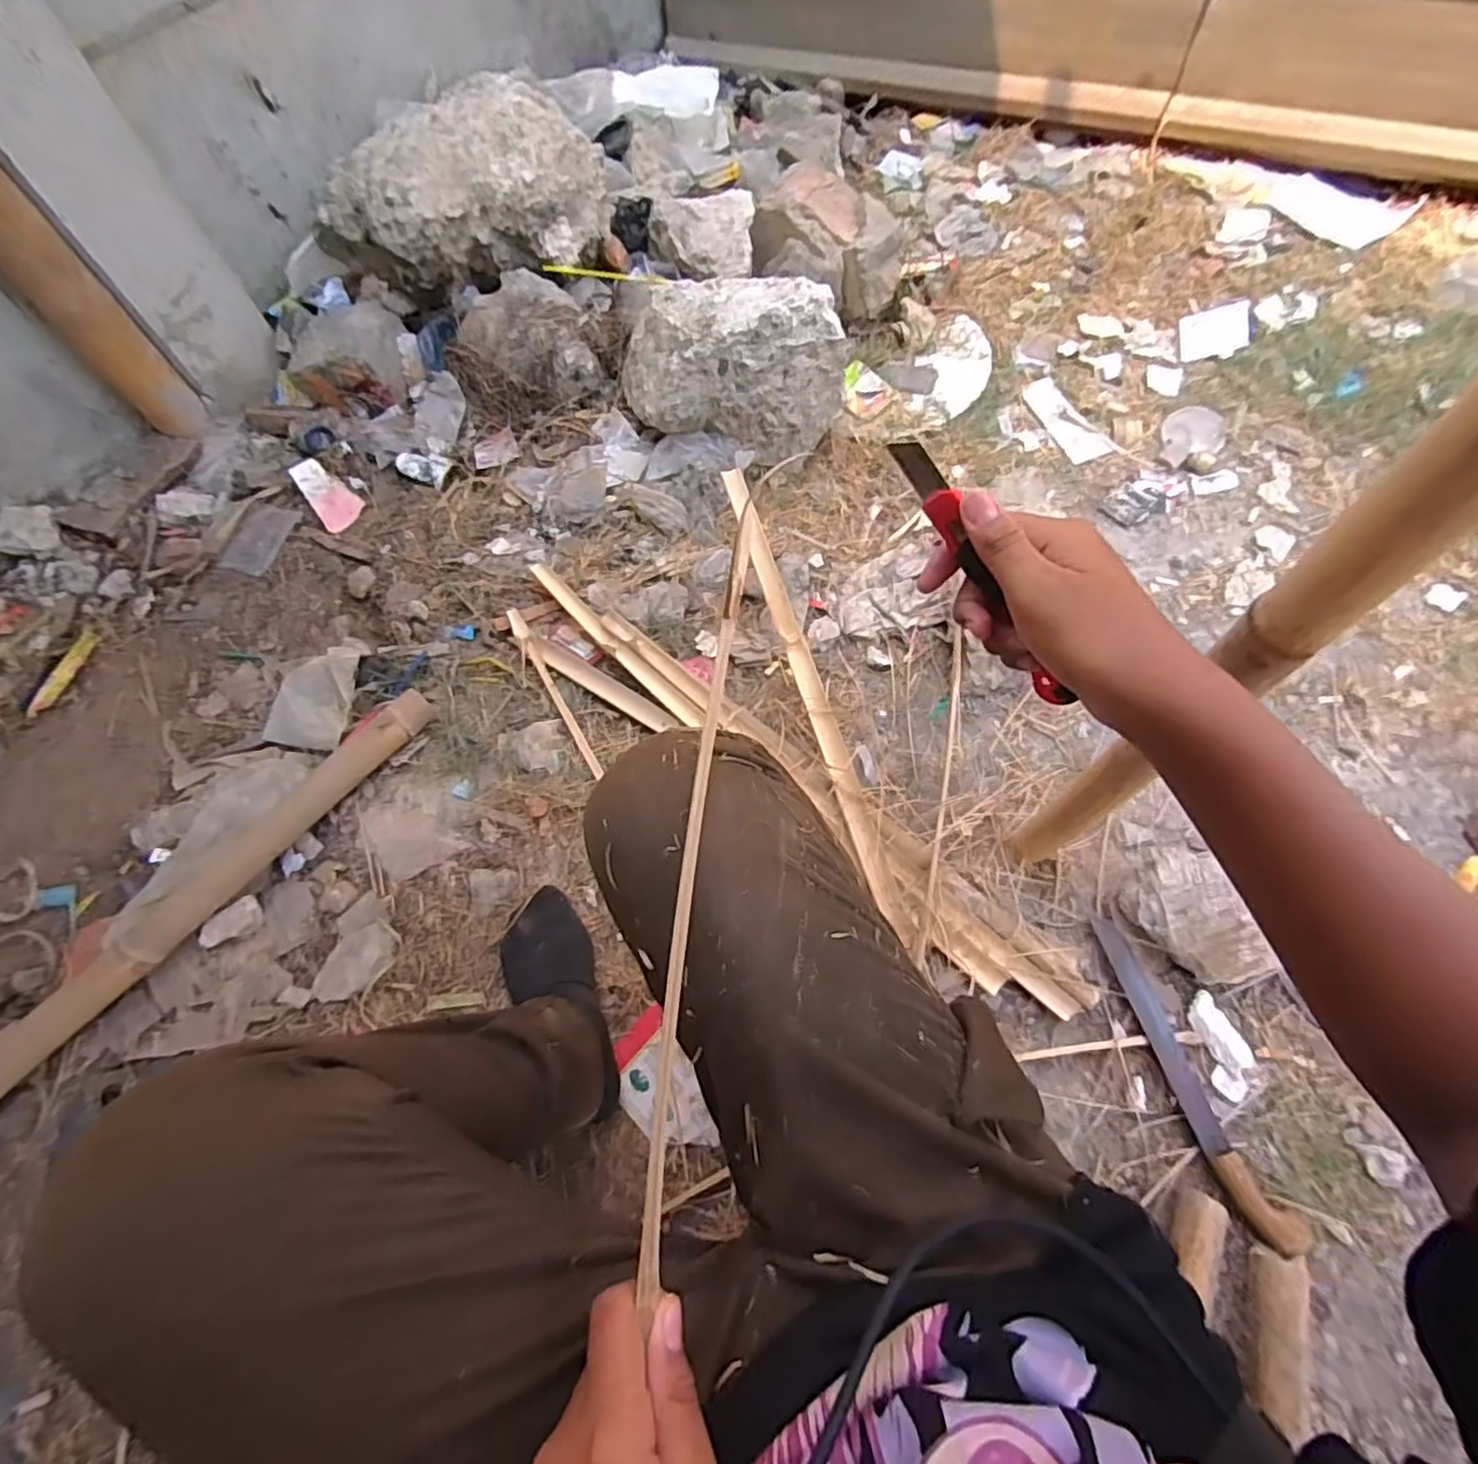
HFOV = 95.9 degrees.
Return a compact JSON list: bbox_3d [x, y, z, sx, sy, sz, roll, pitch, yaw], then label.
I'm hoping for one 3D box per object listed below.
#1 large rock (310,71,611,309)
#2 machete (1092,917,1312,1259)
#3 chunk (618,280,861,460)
[{"bbox_3d":[-0.447,-0.860,1.077,0.467,0.168,0.230,-19,64,-5],"label":"large rock"},{"bbox_3d":[0.463,0.352,0.691,0.054,0.027,0.318,-21,64,-6],"label":"machete"},{"bbox_3d":[-0.010,-0.594,1.059,0.360,0.201,0.228,12,65,10],"label":"chunk"}]

